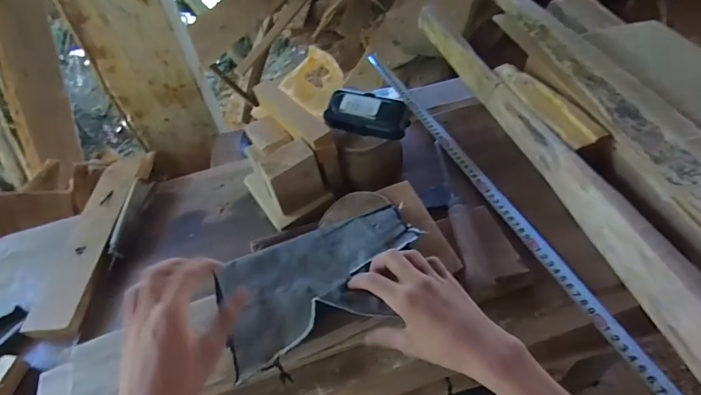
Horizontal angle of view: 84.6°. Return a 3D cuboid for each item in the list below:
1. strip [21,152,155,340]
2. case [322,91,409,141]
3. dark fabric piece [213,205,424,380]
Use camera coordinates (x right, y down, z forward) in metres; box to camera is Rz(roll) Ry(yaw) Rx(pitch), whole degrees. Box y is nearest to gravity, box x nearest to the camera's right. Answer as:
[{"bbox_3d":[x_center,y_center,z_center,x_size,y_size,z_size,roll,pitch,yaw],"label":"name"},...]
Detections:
[{"bbox_3d":[-0.342,0.042,0.520,0.075,0.020,0.284,-6,50,8],"label":"strip"},{"bbox_3d":[0.020,-0.105,0.485,0.103,0.035,0.042,16,53,19],"label":"case"},{"bbox_3d":[-0.026,0.080,0.383,0.200,0.022,0.111,-19,50,-10],"label":"dark fabric piece"}]

